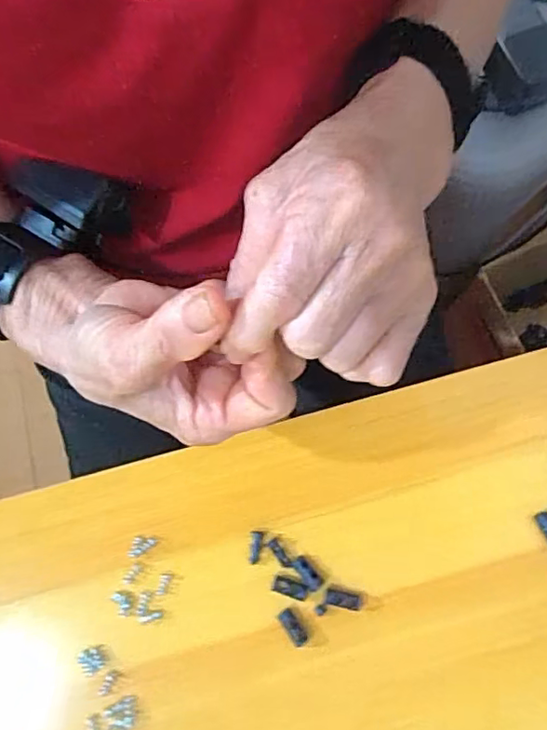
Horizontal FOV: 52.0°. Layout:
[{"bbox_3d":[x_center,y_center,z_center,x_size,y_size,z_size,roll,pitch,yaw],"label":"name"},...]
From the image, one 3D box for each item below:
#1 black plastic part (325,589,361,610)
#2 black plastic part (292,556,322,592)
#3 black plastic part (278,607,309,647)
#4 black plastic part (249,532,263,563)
[{"bbox_3d":[0.036,0.120,0.287,0.018,0.004,0.007,12,76,4],"label":"black plastic part"},{"bbox_3d":[0.018,0.108,0.289,0.009,0.004,0.018,-33,77,-7],"label":"black plastic part"},{"bbox_3d":[0.010,0.132,0.282,0.008,0.004,0.019,-34,77,-7],"label":"black plastic part"},{"bbox_3d":[-0.009,0.095,0.293,0.006,0.004,0.016,7,76,3],"label":"black plastic part"}]

